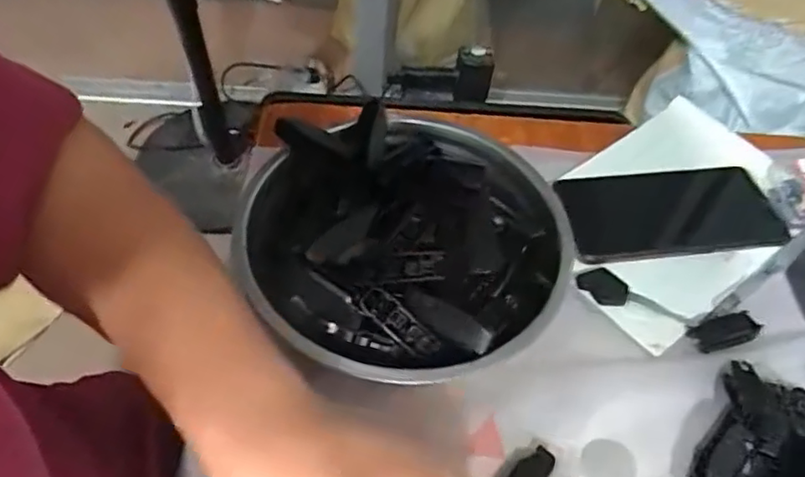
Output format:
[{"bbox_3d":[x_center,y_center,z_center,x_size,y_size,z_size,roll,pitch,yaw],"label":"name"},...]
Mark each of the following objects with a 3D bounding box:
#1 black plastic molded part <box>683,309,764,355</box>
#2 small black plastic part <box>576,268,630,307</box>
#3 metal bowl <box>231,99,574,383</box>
[{"bbox_3d":[0.212,0.062,0.403,0.044,0.007,0.022,-10,53,-13],"label":"black plastic molded part"},{"bbox_3d":[0.141,0.033,0.424,0.034,0.005,0.026,39,58,23],"label":"small black plastic part"},{"bbox_3d":[0.001,0.005,0.391,0.197,0.069,0.191,3,51,-3],"label":"metal bowl"}]

